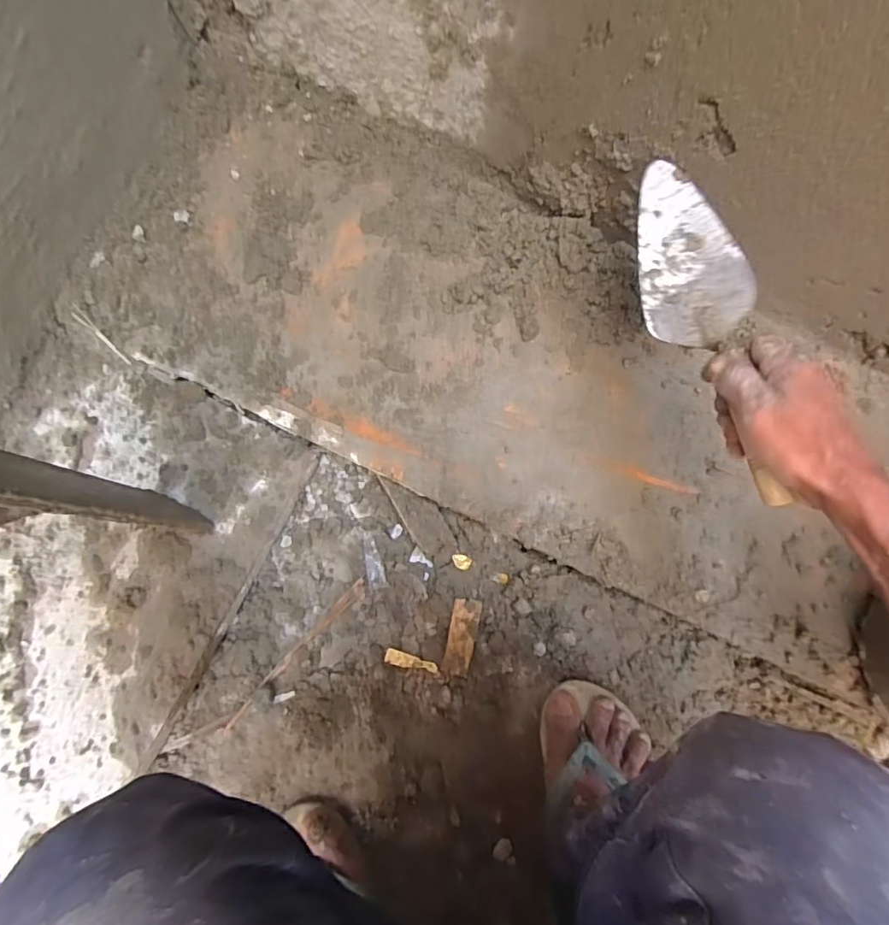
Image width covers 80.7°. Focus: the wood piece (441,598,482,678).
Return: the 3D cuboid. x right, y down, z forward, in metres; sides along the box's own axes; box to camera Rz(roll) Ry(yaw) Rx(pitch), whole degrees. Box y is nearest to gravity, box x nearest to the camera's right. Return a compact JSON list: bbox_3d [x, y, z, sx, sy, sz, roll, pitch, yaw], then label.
[{"bbox_3d":[0.019,0.190,0.567,0.029,0.010,0.081,11,79,0],"label":"wood piece"}]

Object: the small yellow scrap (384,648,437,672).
[{"bbox_3d":[-0.036,0.215,0.563,0.056,0.013,0.015,15,79,1],"label":"small yellow scrap"}]

